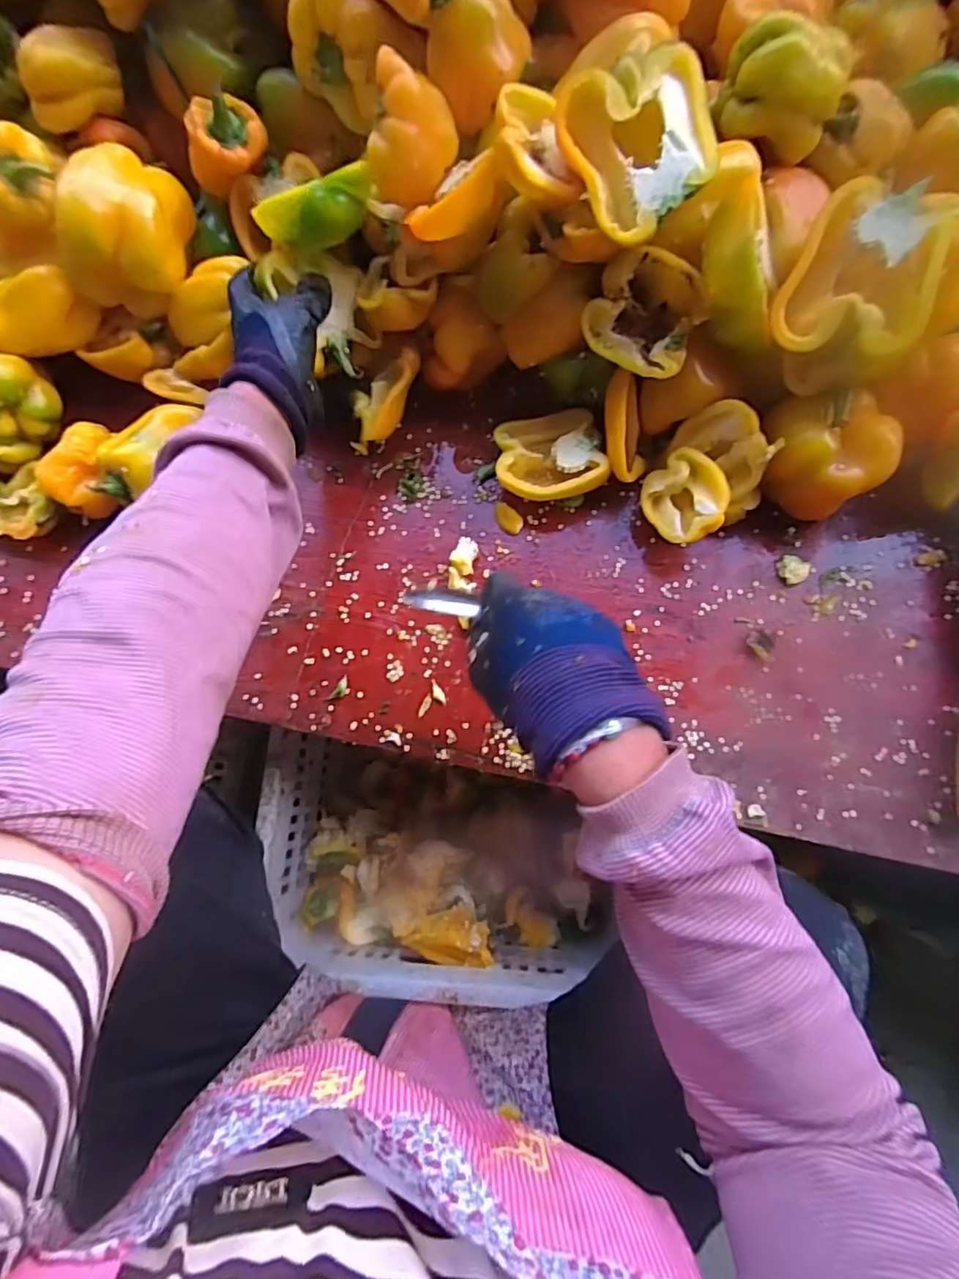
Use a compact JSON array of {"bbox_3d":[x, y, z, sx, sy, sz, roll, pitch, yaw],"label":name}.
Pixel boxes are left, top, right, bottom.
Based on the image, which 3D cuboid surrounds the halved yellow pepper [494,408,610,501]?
[{"bbox_3d":[0.059,-0.157,0.483,0.087,0.034,0.081,-8,76,2],"label":"halved yellow pepper"}]

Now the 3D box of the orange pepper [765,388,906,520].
[{"bbox_3d":[0.271,-0.144,0.447,0.085,0.073,0.079,3,75,4],"label":"orange pepper"}]

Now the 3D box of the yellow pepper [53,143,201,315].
[{"bbox_3d":[-0.298,-0.344,0.470,0.090,0.080,0.097,12,78,7],"label":"yellow pepper"}]

